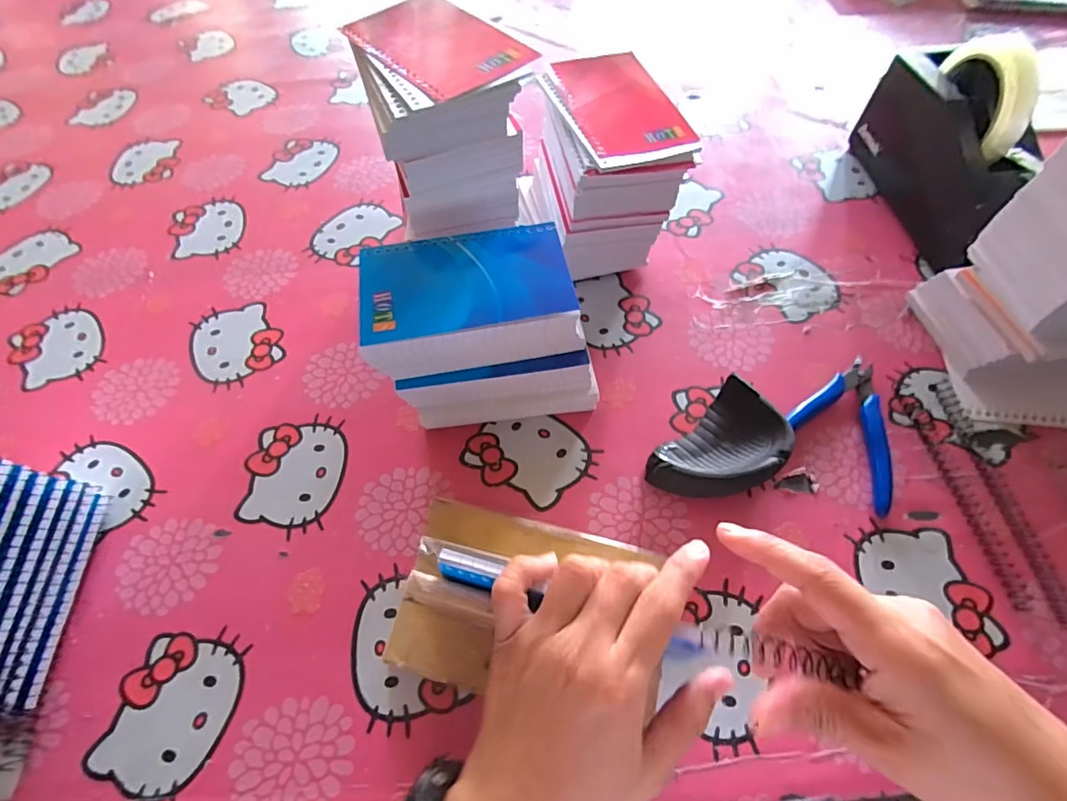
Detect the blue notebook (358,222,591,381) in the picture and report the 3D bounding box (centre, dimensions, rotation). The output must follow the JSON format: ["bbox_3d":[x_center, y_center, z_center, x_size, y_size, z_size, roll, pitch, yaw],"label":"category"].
[{"bbox_3d":[-0.042,-0.065,0.329,0.129,0.045,0.080,-11,59,-4],"label":"blue notebook"}]

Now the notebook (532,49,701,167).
[{"bbox_3d":[0.062,-0.229,0.387,0.084,0.009,0.134,-17,60,-8],"label":"notebook"}]

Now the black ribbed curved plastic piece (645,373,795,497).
[{"bbox_3d":[0.131,0.036,0.345,0.095,0.031,0.064,-38,65,-19],"label":"black ribbed curved plastic piece"}]

